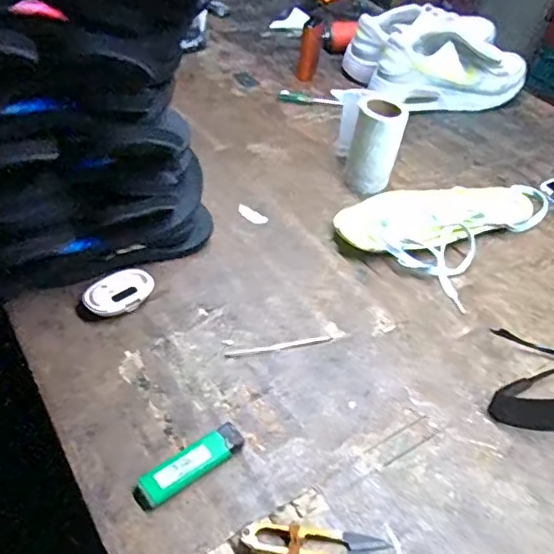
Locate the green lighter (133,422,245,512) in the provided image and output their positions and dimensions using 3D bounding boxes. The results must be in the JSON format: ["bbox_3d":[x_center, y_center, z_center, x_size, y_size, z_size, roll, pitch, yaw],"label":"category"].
[{"bbox_3d":[-0.063,0.136,0.425,0.087,0.014,0.026,-31,55,-33],"label":"green lighter"}]

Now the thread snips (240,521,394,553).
[{"bbox_3d":[0.027,0.182,0.392,0.100,0.012,0.023,6,44,-1],"label":"thread snips"}]

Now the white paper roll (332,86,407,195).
[{"bbox_3d":[0.107,-0.168,0.702,0.053,0.101,0.089,-15,48,-22],"label":"white paper roll"}]

